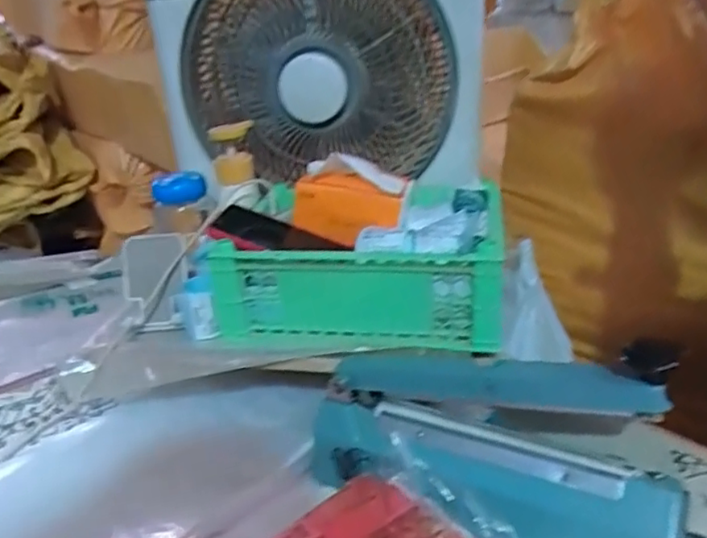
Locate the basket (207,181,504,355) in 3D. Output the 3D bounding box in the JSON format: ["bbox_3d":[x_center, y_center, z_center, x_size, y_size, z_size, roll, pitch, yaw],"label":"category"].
[{"bbox_3d":[0.015,-0.016,0.668,0.281,0.113,0.195,4,26,12],"label":"basket"}]

